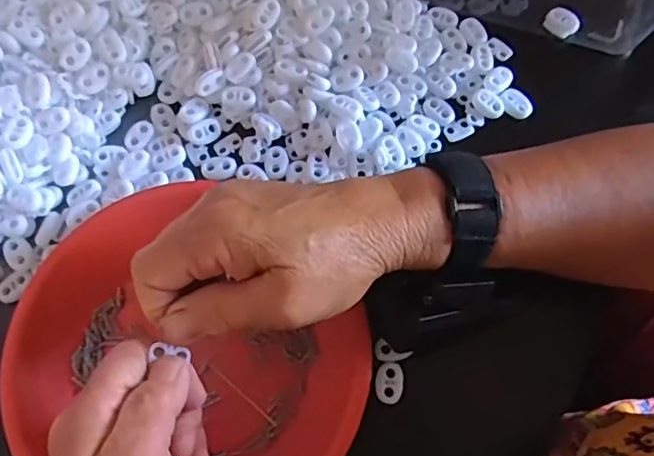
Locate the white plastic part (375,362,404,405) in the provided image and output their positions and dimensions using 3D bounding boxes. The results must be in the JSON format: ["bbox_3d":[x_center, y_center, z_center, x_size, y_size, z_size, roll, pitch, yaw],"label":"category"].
[{"bbox_3d":[0.035,0.087,0.322,0.016,0.004,0.023,-3,71,0],"label":"white plastic part"}]

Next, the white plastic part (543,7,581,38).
[{"bbox_3d":[0.162,-0.142,0.393,0.015,0.008,0.022,-37,74,-11],"label":"white plastic part"}]

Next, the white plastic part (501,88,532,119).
[{"bbox_3d":[0.126,-0.082,0.380,0.014,0.005,0.022,-35,74,-10],"label":"white plastic part"}]

